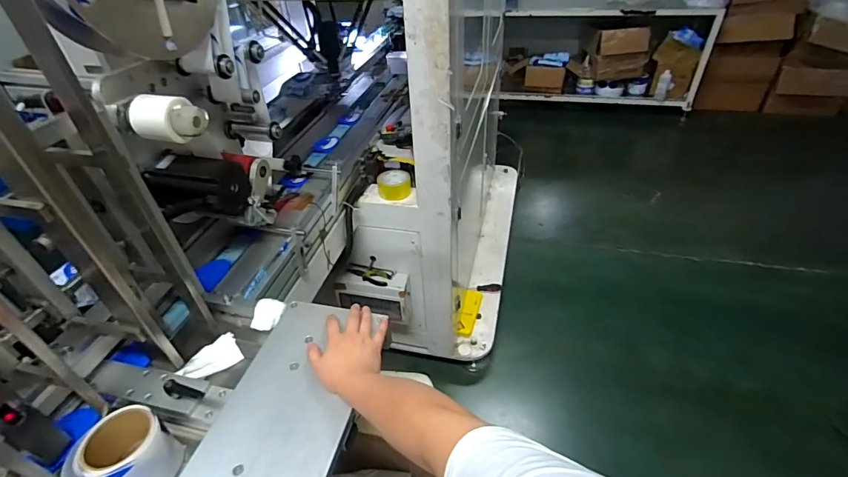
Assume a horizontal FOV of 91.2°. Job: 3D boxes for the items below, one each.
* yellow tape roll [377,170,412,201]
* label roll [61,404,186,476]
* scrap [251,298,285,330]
[{"bbox_3d":[-0.088,-0.161,1.245,0.100,0.051,0.098,-2,40,2],"label":"yellow tape roll"},{"bbox_3d":[-0.390,0.292,0.549,0.108,0.076,0.105,-2,40,2],"label":"label roll"},{"bbox_3d":[-0.279,0.133,0.741,0.047,0.026,0.059,1,40,5],"label":"scrap"}]

